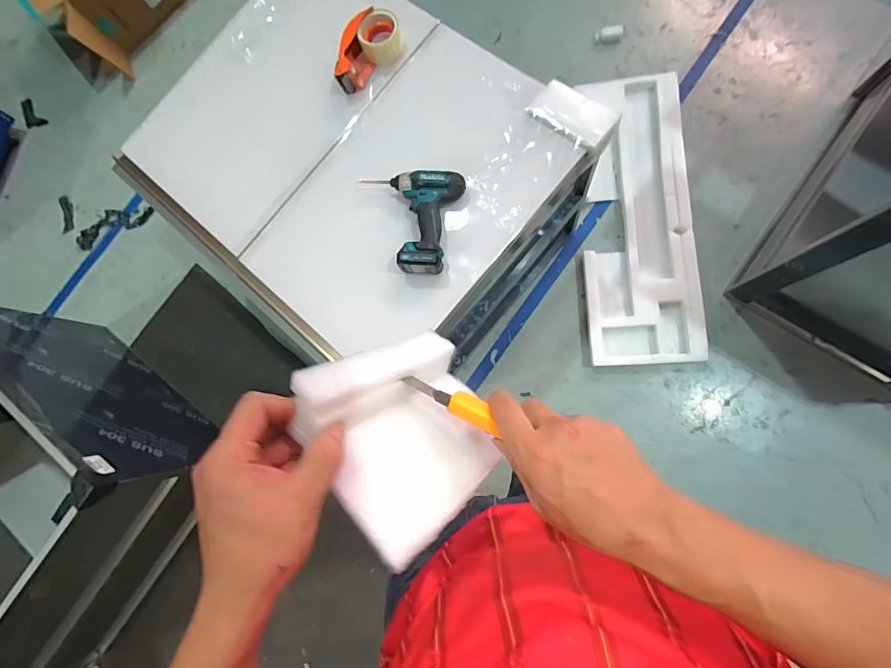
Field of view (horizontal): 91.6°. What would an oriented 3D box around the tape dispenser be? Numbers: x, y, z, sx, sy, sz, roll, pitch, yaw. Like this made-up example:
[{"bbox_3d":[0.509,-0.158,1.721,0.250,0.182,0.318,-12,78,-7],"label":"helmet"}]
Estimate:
[{"bbox_3d":[-0.177,-0.619,0.940,0.177,0.076,0.077,-39,77,1],"label":"tape dispenser"}]

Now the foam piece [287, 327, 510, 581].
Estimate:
[{"bbox_3d":[-0.026,0.078,0.375,0.031,0.175,0.150,-38,80,39],"label":"foam piece"}]

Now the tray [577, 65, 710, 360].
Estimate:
[{"bbox_3d":[0.604,-0.366,1.372,0.330,0.059,0.913,-3,81,8],"label":"tray"}]

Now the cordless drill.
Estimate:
[{"bbox_3d":[-0.067,-0.224,0.859,0.191,0.062,0.203,2,81,9],"label":"cordless drill"}]

